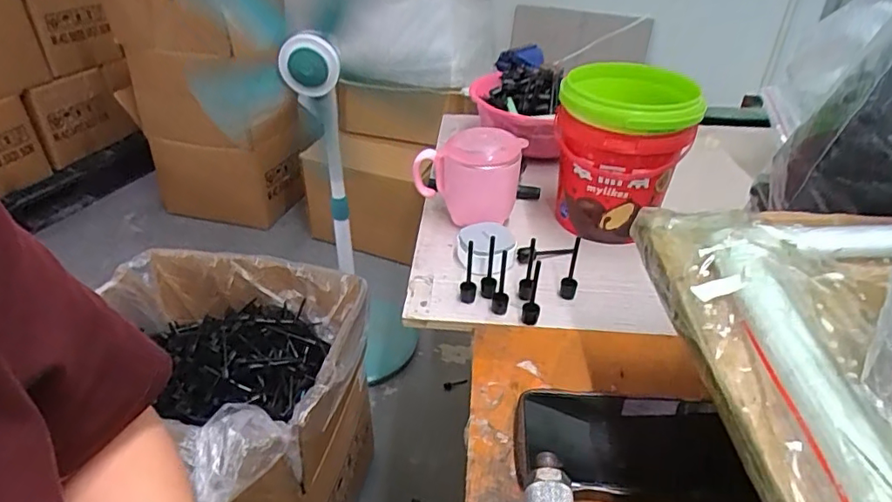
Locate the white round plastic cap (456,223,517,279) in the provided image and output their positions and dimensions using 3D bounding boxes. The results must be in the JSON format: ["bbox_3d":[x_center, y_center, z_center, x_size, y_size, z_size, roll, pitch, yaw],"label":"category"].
[{"bbox_3d":[0.039,-0.002,0.544,0.057,0.034,0.046,4,35,4],"label":"white round plastic cap"}]

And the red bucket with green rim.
[{"bbox_3d":[0.180,-0.100,0.580,0.121,0.157,0.132,11,36,14],"label":"red bucket with green rim"}]

